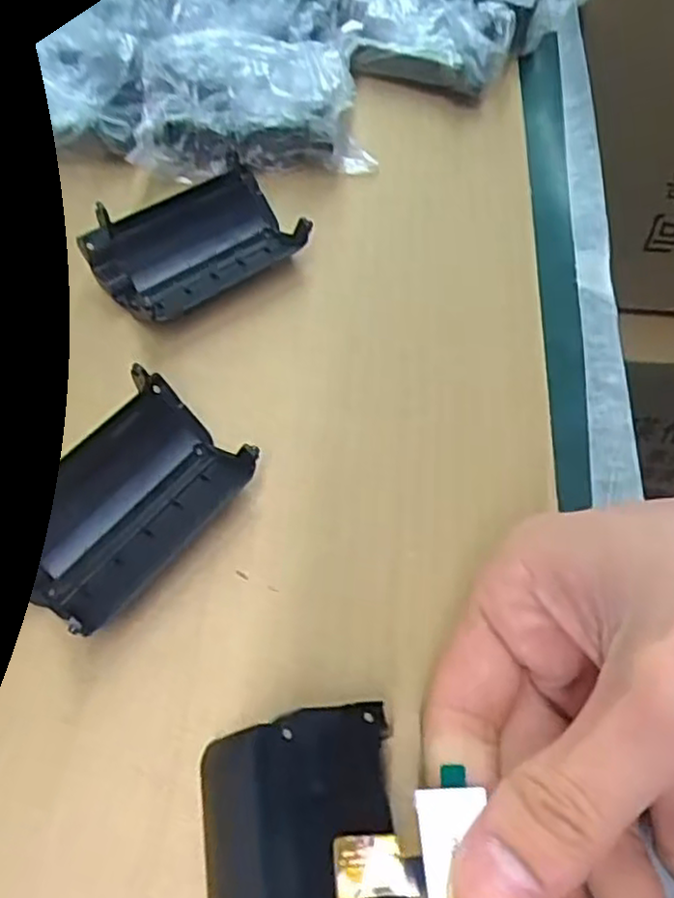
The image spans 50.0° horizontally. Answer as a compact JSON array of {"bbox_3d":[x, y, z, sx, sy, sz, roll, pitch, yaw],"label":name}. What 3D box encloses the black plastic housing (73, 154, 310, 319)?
[{"bbox_3d":[-0.053,-0.075,0.269,0.072,0.021,0.041,-29,61,-16],"label":"black plastic housing"}]

